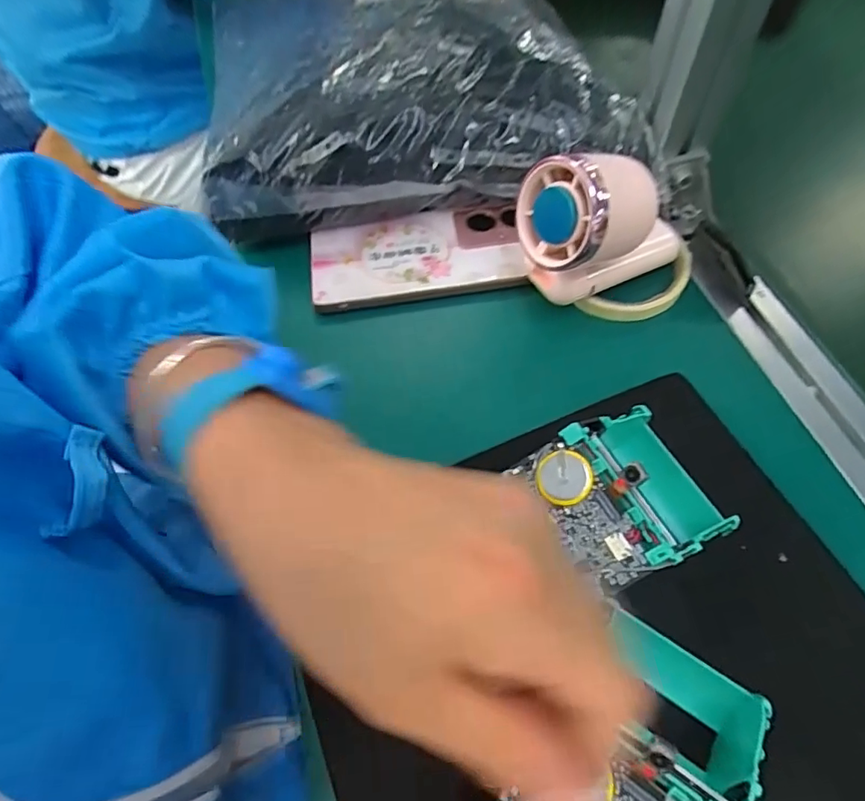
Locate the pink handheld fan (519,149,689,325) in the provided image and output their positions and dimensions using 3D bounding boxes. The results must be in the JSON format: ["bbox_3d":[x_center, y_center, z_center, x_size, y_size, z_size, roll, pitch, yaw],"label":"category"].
[{"bbox_3d":[0.112,-0.096,0.319,0.121,0.100,0.057,-19,57,-10],"label":"pink handheld fan"}]

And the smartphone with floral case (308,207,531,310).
[{"bbox_3d":[-0.011,-0.099,0.367,0.142,0.015,0.068,-9,56,-3],"label":"smartphone with floral case"}]

